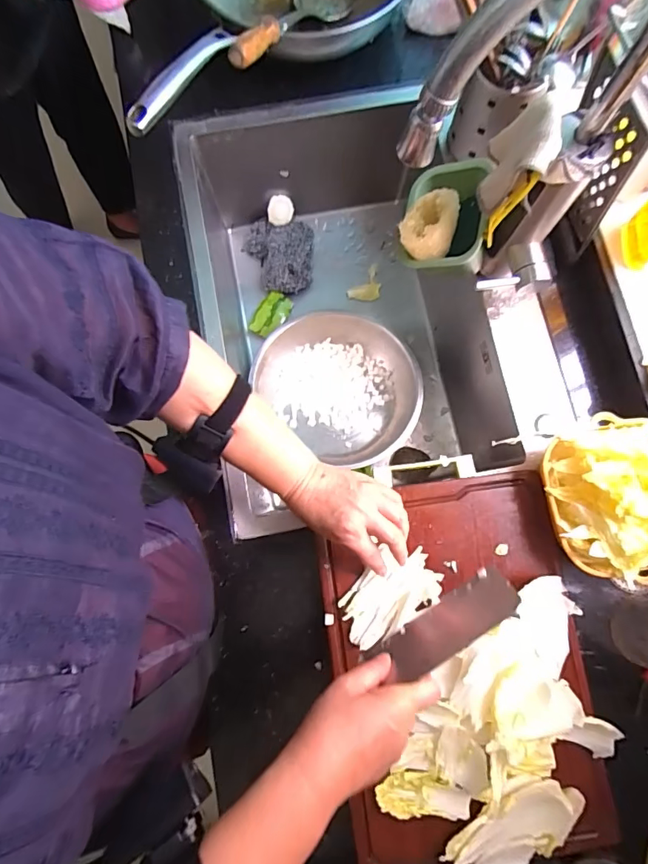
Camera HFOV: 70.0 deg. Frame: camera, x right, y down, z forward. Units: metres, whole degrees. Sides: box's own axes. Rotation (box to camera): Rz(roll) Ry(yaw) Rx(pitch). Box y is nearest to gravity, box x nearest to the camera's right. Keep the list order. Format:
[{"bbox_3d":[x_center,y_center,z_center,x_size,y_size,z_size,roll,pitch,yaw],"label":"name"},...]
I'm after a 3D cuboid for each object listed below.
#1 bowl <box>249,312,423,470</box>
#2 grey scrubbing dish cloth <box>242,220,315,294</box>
[{"bbox_3d":[0.027,-0.082,0.777,0.270,0.076,0.220,37,81,6],"label":"bowl"},{"bbox_3d":[-0.077,-0.312,0.829,0.120,0.040,0.128,-7,80,-2],"label":"grey scrubbing dish cloth"}]

